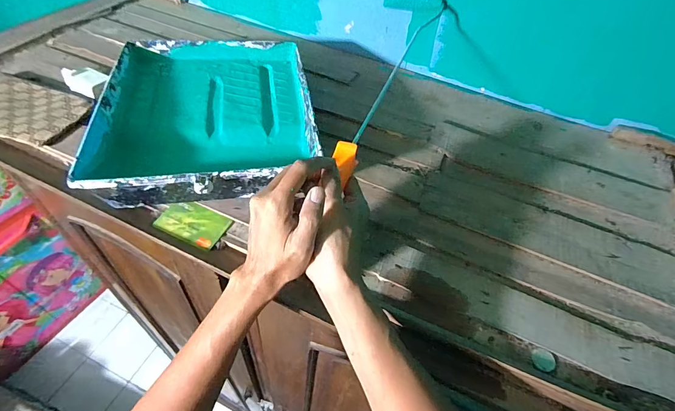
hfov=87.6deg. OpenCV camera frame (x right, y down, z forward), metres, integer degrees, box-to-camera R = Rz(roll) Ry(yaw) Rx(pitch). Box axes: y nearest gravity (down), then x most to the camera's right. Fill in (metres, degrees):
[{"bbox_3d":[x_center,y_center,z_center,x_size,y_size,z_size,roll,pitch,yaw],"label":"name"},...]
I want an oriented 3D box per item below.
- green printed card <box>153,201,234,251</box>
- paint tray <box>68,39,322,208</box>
[{"bbox_3d":[-0.184,0.022,0.452,0.085,0.007,0.053,22,52,13],"label":"green printed card"},{"bbox_3d":[-0.189,-0.142,0.536,0.284,0.060,0.343,-6,51,-10],"label":"paint tray"}]

